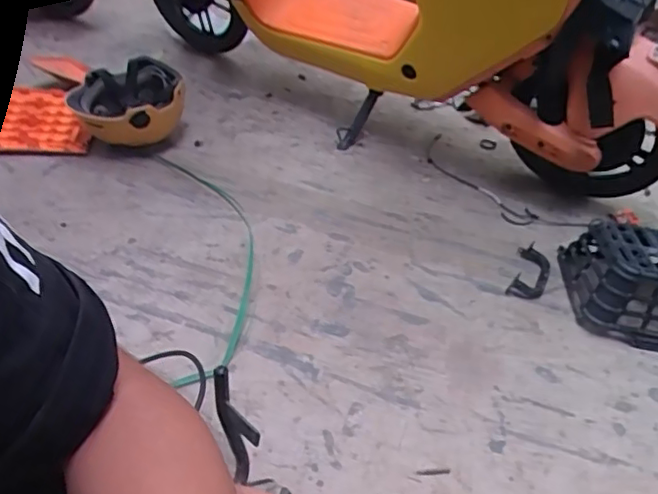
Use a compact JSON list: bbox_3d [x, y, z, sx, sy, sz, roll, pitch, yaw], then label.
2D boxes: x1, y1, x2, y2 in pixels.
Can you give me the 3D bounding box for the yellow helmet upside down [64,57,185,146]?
[{"bbox_3d":[-0.436,-0.306,1.317,0.225,0.134,0.198,-10,42,-18],"label":"yellow helmet upside down"}]

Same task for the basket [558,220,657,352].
[{"bbox_3d":[0.617,0.069,1.154,0.299,0.123,0.230,7,39,2],"label":"basket"}]

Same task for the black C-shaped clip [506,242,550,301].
[{"bbox_3d":[0.403,0.050,1.208,0.068,0.026,0.155,19,41,15],"label":"black C-shaped clip"}]

